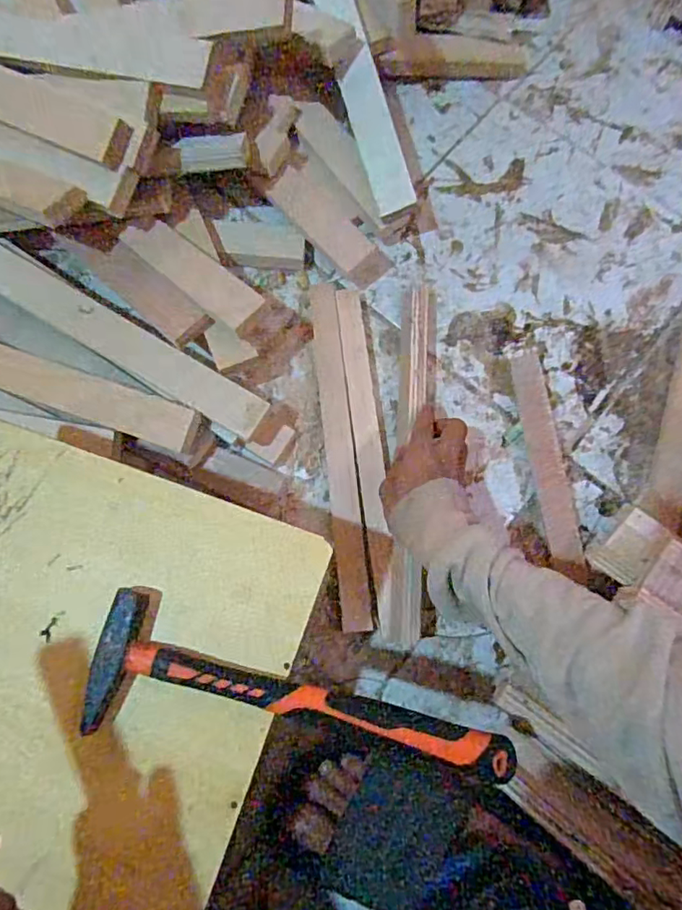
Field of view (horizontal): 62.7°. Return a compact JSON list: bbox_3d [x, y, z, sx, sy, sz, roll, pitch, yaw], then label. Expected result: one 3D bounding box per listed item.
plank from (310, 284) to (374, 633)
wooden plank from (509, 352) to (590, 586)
[{"bbox_3d":[-0.001,-0.005,0.548,0.028,0.018,0.335,-6,79,0],"label":"plank"},{"bbox_3d":[0.198,0.003,0.539,0.032,0.028,0.225,-9,79,-1],"label":"wooden plank"}]

